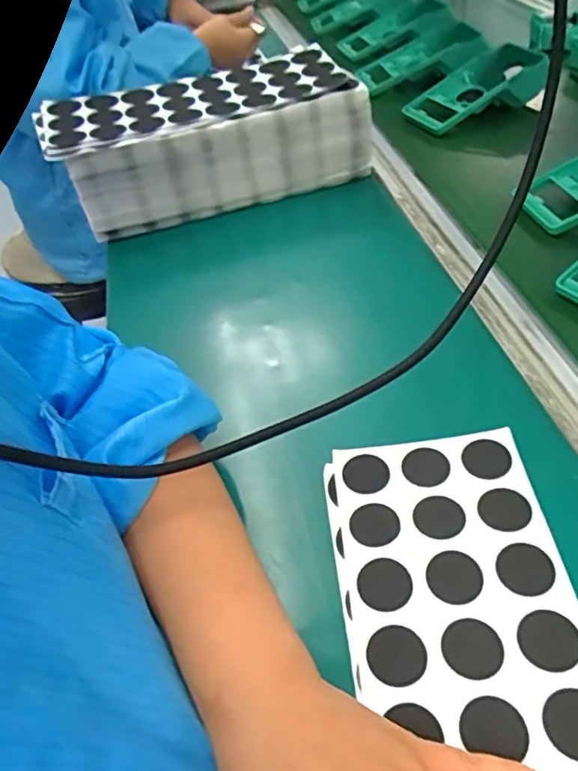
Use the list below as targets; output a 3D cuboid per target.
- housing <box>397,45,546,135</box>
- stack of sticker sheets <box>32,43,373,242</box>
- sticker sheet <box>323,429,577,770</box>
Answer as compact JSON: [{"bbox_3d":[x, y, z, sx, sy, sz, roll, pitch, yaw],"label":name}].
[{"bbox_3d":[0.242,-0.381,0.767,0.175,0.050,0.097,-25,46,-14],"label":"housing"},{"bbox_3d":[-0.083,-0.251,0.631,0.307,0.111,0.119,-16,45,-8],"label":"stack of sticker sheets"},{"bbox_3d":[0.092,0.148,0.283,0.118,0.005,0.305,-8,45,3],"label":"sticker sheet"}]

